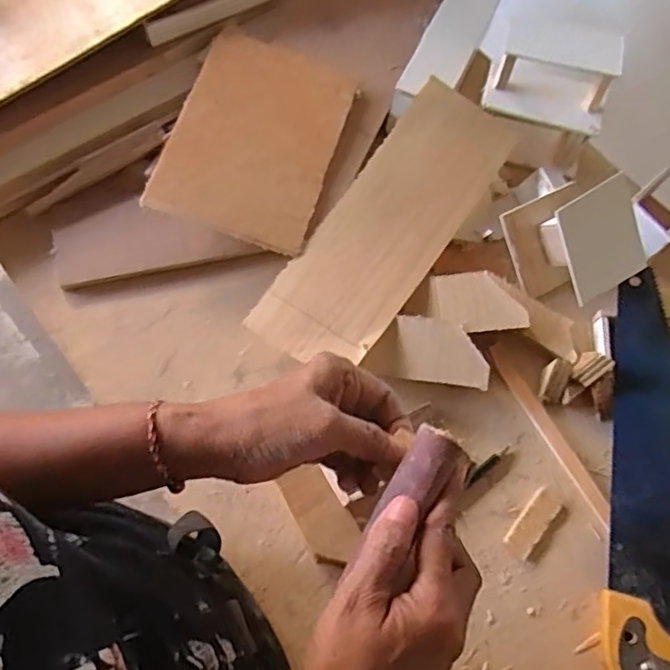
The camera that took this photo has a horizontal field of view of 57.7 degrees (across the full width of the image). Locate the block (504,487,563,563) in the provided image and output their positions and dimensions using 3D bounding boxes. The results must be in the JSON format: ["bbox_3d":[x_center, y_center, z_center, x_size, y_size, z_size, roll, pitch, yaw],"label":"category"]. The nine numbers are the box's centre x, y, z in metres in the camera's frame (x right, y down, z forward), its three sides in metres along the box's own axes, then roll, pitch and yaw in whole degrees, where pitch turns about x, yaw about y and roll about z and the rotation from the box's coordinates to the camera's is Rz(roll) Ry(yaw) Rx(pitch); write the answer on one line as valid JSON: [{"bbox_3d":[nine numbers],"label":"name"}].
[{"bbox_3d":[0.155,0.146,0.472,0.022,0.006,0.056,39,64,19],"label":"block"}]

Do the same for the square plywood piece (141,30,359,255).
[{"bbox_3d":[-0.070,-0.174,0.541,0.138,0.010,0.187,19,75,-5],"label":"square plywood piece"}]

